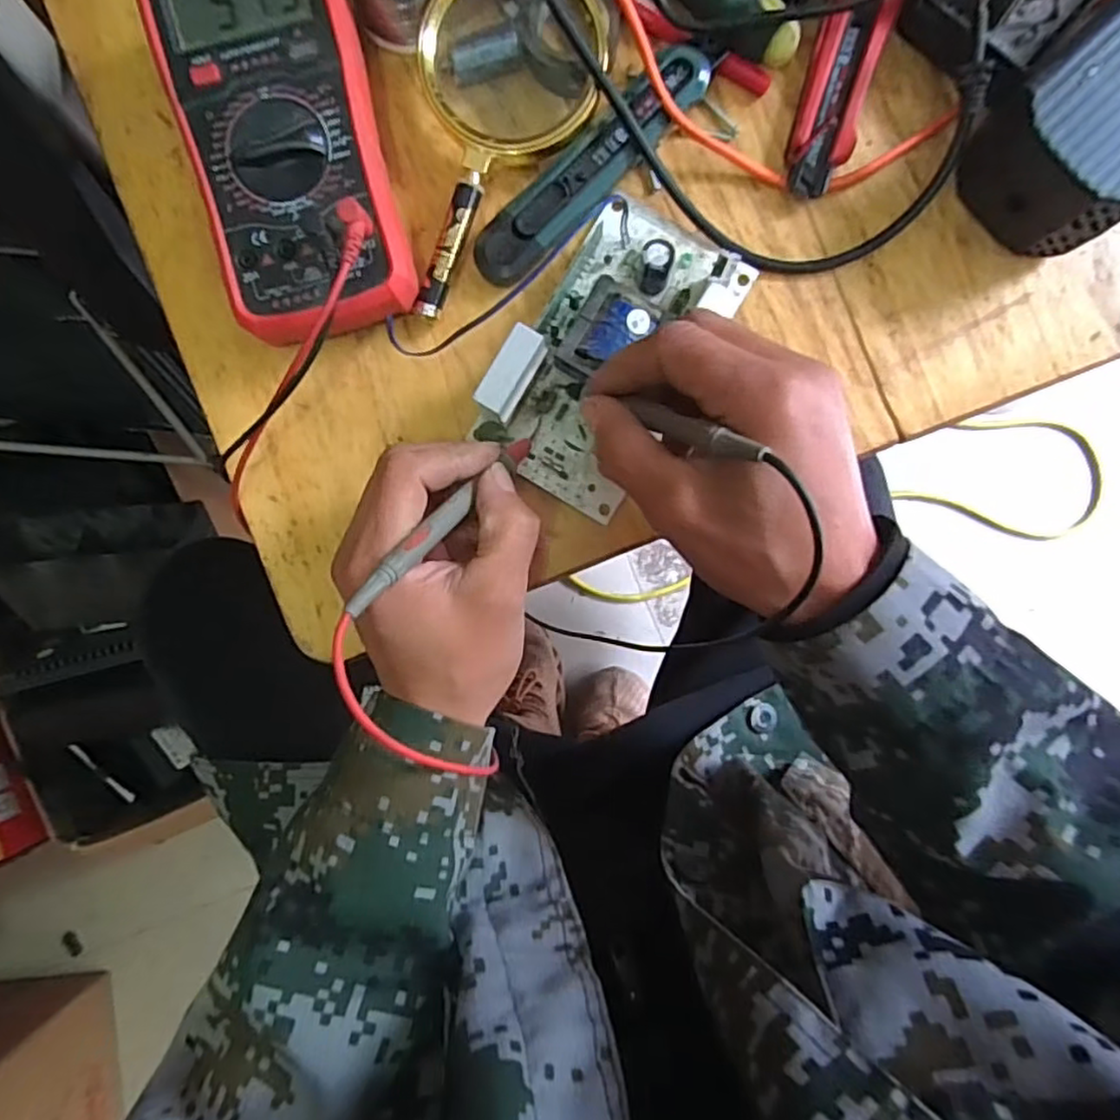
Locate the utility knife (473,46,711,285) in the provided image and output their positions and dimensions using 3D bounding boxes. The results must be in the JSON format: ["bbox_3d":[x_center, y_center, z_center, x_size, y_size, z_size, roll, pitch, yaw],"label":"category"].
[{"bbox_3d":[0.015,-0.196,0.337,0.144,0.016,0.034,-43,88,1],"label":"utility knife"}]

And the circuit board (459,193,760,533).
[{"bbox_3d":[0.025,-0.105,0.329,0.083,0.044,0.147,34,88,2],"label":"circuit board"}]

